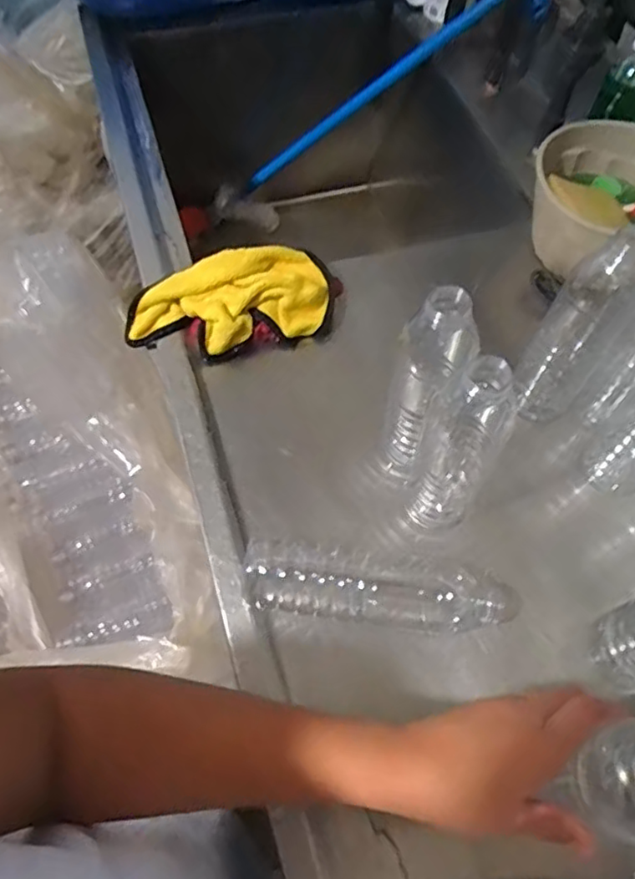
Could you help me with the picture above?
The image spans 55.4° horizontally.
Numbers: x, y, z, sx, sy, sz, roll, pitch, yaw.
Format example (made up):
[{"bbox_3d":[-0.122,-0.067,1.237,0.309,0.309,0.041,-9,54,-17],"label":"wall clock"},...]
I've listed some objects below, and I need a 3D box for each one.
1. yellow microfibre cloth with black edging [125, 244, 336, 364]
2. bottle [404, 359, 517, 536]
[{"bbox_3d":[-0.087,-0.142,0.632,0.226,0.053,0.100,-15,63,-11],"label":"yellow microfibre cloth with black edging"},{"bbox_3d":[0.120,0.005,0.476,0.054,0.220,0.069,24,63,9],"label":"bottle"}]

